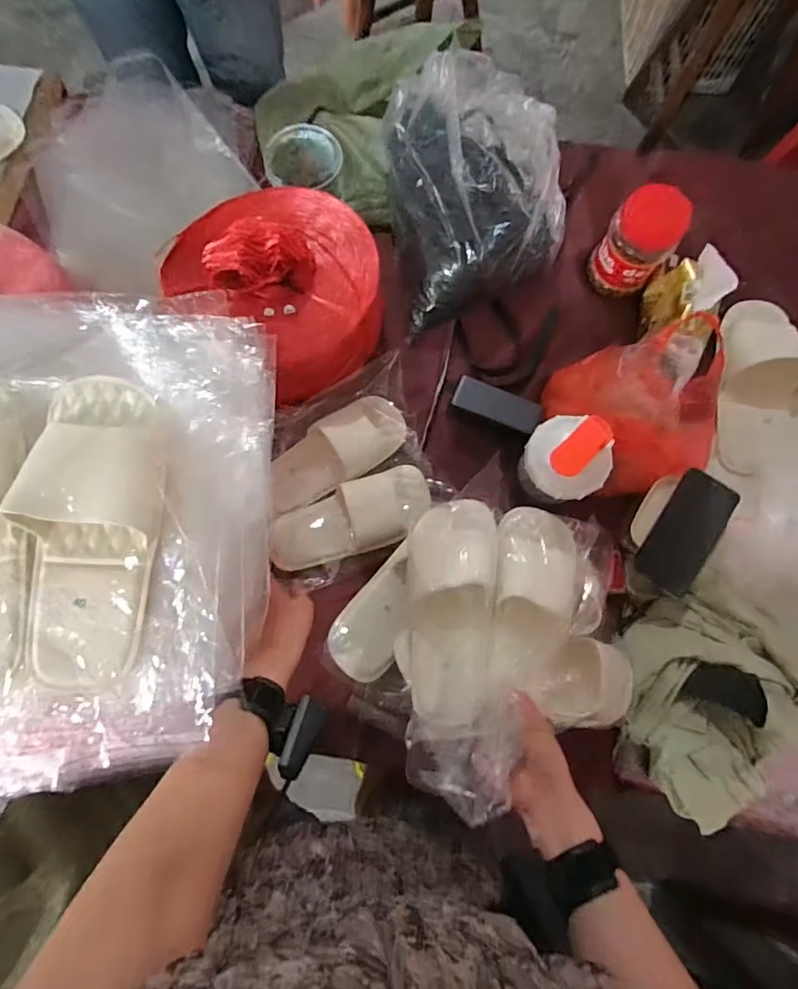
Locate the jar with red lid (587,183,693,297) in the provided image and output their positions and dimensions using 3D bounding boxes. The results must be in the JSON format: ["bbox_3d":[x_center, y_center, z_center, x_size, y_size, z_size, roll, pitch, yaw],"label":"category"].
[{"bbox_3d":[0.348,-0.364,0.735,0.104,0.145,0.096,39,82,7],"label":"jar with red lid"}]

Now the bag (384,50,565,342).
[{"bbox_3d":[0.125,-0.453,0.723,0.269,0.149,0.349,-8,80,-1],"label":"bag"}]

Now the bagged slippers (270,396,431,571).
[{"bbox_3d":[-0.086,-0.016,0.703,0.231,0.064,0.199,-19,80,-3],"label":"bagged slippers"}]

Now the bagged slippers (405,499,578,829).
[{"bbox_3d":[0.100,0.155,0.531,0.192,0.099,0.302,7,80,1],"label":"bagged slippers"}]

